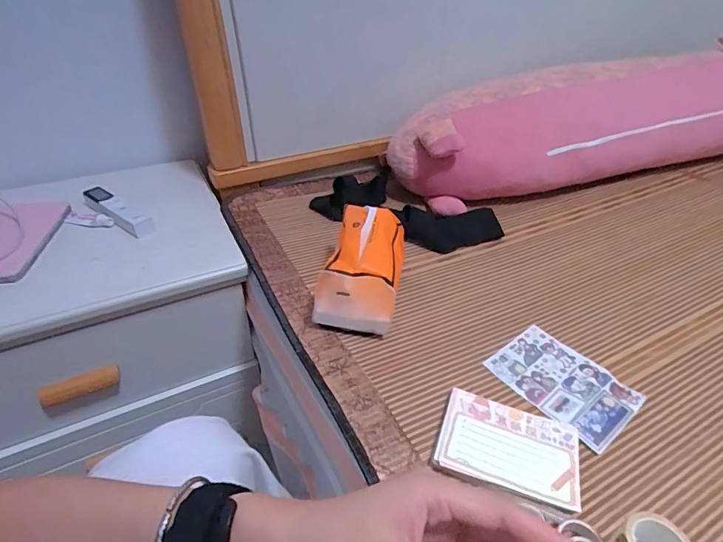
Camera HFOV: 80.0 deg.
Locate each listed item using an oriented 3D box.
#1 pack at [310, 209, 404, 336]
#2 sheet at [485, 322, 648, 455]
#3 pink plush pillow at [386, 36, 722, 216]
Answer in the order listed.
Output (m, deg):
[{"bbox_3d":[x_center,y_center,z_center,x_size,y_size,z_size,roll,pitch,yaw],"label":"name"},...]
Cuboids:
[{"bbox_3d":[0.002,-0.008,0.519,0.094,0.097,0.139,7,38,7],"label":"pack"},{"bbox_3d":[0.216,0.118,0.463,0.098,0.007,0.135,-26,45,-31],"label":"sheet"},{"bbox_3d":[0.439,-0.274,0.796,0.783,0.178,0.170,-11,40,-16],"label":"pink plush pillow"}]

